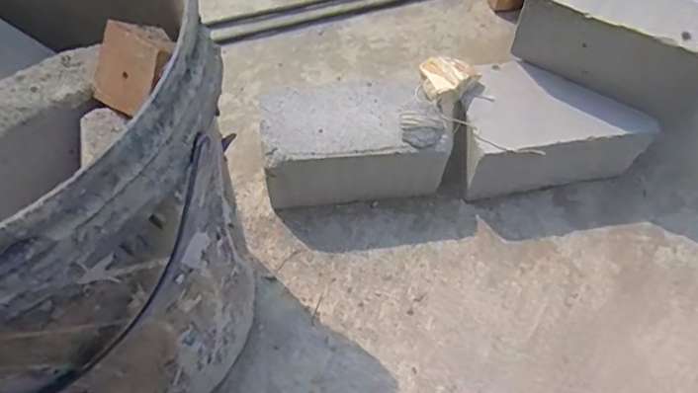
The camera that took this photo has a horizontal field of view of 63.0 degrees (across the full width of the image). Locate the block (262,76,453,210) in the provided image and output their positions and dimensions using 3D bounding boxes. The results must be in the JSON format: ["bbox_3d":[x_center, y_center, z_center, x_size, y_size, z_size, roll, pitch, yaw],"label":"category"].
[{"bbox_3d":[0.004,-0.061,0.653,0.198,0.122,0.099,-6,60,-4],"label":"block"}]

